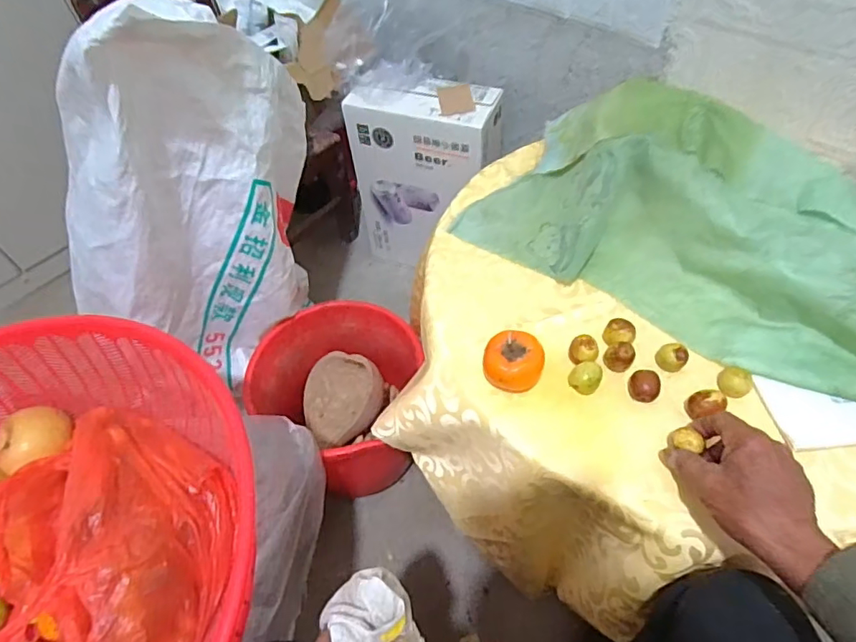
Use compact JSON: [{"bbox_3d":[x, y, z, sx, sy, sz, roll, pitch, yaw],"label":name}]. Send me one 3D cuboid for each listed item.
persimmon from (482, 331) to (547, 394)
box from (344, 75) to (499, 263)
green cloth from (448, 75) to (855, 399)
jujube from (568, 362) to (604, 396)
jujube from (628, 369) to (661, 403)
[{"bbox_3d":[0.085,0.045,0.529,0.061,0.048,0.054,6,54,8],"label":"persimmon"},{"bbox_3d":[-0.003,-0.291,1.086,0.272,0.368,0.119,18,56,16],"label":"box"},{"bbox_3d":[0.305,-0.117,0.600,0.487,0.107,0.275,33,61,25],"label":"green cloth"},{"bbox_3d":[0.157,0.060,0.529,0.029,0.034,0.029,-2,53,2],"label":"jujube"},{"bbox_3d":[0.214,0.067,0.523,0.029,0.024,0.028,-2,53,2],"label":"jujube"}]

